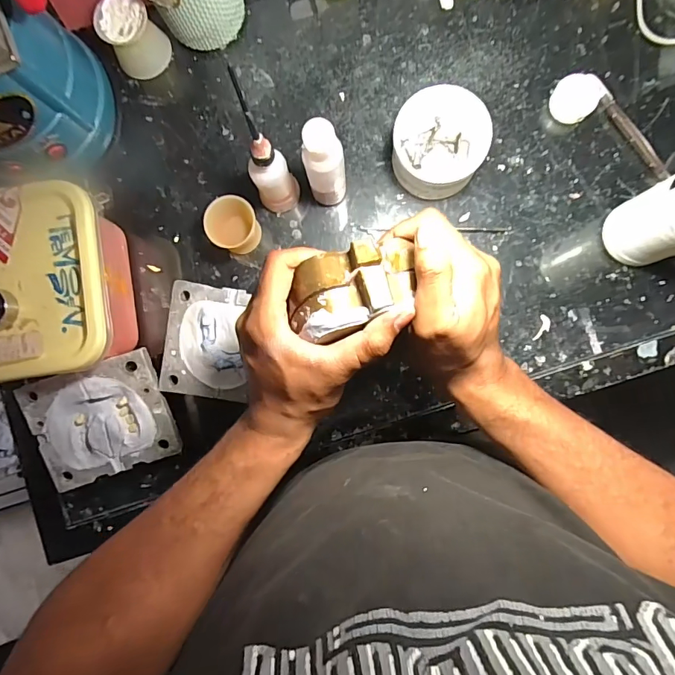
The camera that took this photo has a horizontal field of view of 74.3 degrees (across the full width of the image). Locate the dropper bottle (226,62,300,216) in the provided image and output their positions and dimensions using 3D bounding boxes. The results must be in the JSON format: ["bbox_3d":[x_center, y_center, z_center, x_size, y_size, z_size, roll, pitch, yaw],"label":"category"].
[{"bbox_3d":[-0.065,-0.160,0.406,0.034,0.182,0.038,30,89,3],"label":"dropper bottle"}]

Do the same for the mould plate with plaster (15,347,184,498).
[{"bbox_3d":[-0.235,0.083,0.445,0.125,0.016,0.112,-18,100,-6],"label":"mould plate with plaster"}]

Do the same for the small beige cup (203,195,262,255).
[{"bbox_3d":[-0.110,-0.119,0.475,0.051,0.046,0.053,0,88,2],"label":"small beige cup"}]

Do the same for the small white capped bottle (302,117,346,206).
[{"bbox_3d":[-0.012,-0.164,0.432,0.036,0.128,0.031,-11,87,2],"label":"small white capped bottle"}]

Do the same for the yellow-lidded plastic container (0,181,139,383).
[{"bbox_3d":[-0.296,-0.046,0.448,0.166,0.111,0.166,-8,88,2],"label":"yellow-lidded plastic container"}]

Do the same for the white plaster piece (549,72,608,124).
[{"bbox_3d":[0.258,-0.260,0.480,0.054,0.016,0.047,-45,87,0],"label":"white plaster piece"}]

